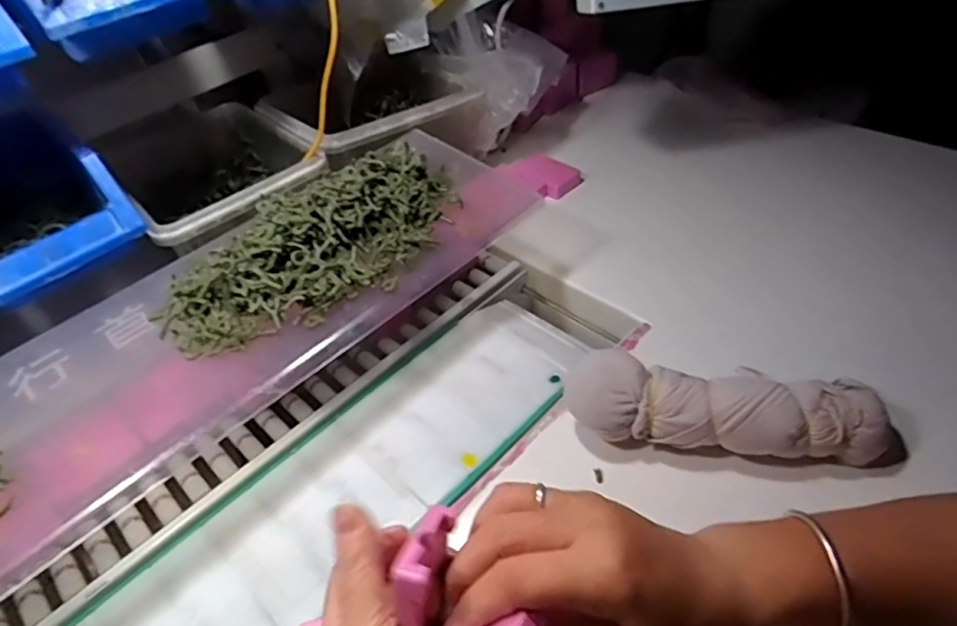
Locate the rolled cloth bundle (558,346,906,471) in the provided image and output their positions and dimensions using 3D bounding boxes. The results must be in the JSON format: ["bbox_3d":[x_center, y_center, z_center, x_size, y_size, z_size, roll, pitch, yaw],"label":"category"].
[{"bbox_3d":[0.175,0.068,0.411,0.218,0.056,0.051,3,45,12],"label":"rolled cloth bundle"}]

